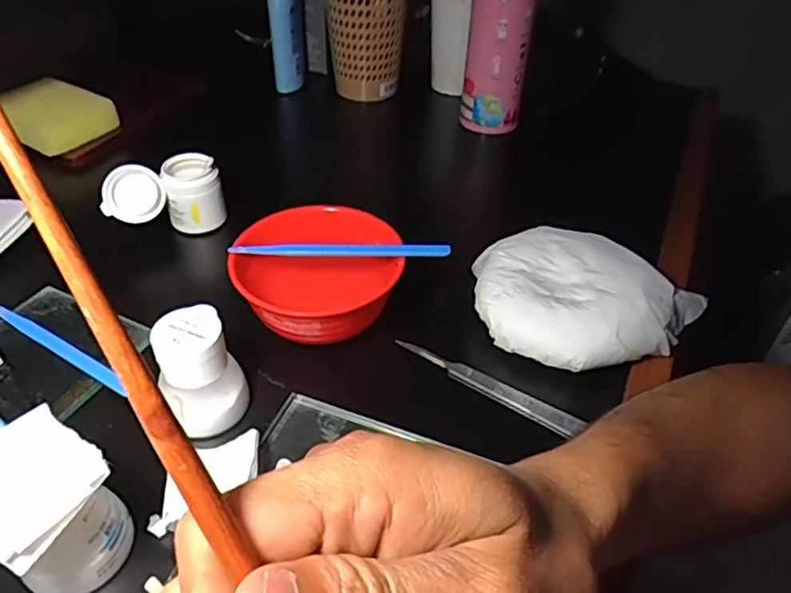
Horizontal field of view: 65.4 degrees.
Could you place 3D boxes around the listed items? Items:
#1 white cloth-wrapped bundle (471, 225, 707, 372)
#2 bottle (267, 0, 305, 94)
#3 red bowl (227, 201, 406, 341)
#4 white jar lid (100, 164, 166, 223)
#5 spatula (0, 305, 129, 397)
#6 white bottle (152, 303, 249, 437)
[{"bbox_3d":[0.122,0.006,0.421,0.149,0.057,0.111,26,46,22],"label":"white cloth-wrapped bundle"},{"bbox_3d":[-0.119,-0.300,0.665,0.034,0.144,0.038,-6,43,-11],"label":"bottle"},{"bbox_3d":[-0.051,-0.010,0.413,0.106,0.053,0.098,2,42,-2],"label":"red bowl"},{"bbox_3d":[-0.197,-0.077,0.466,0.042,0.005,0.043,1,86,-20],"label":"white jar lid"},{"bbox_3d":[-0.217,0.032,0.397,0.133,0.006,0.011,24,46,21],"label":"spatula"},{"bbox_3d":[-0.110,0.043,0.347,0.048,0.061,0.043,-9,44,-14],"label":"white bottle"}]

